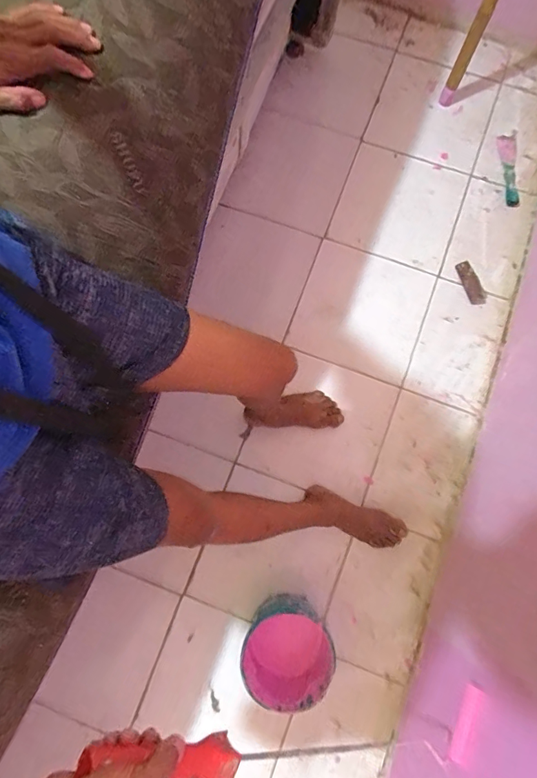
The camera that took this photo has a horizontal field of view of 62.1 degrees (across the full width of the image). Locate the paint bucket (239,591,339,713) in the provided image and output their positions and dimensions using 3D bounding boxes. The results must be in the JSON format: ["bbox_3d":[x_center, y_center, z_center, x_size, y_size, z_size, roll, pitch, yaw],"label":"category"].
[{"bbox_3d":[0.035,0.503,0.864,0.148,0.169,0.165,27,80,7],"label":"paint bucket"}]

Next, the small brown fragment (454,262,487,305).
[{"bbox_3d":[0.485,-0.253,1.067,0.036,0.017,0.112,-20,78,-3],"label":"small brown fragment"}]

